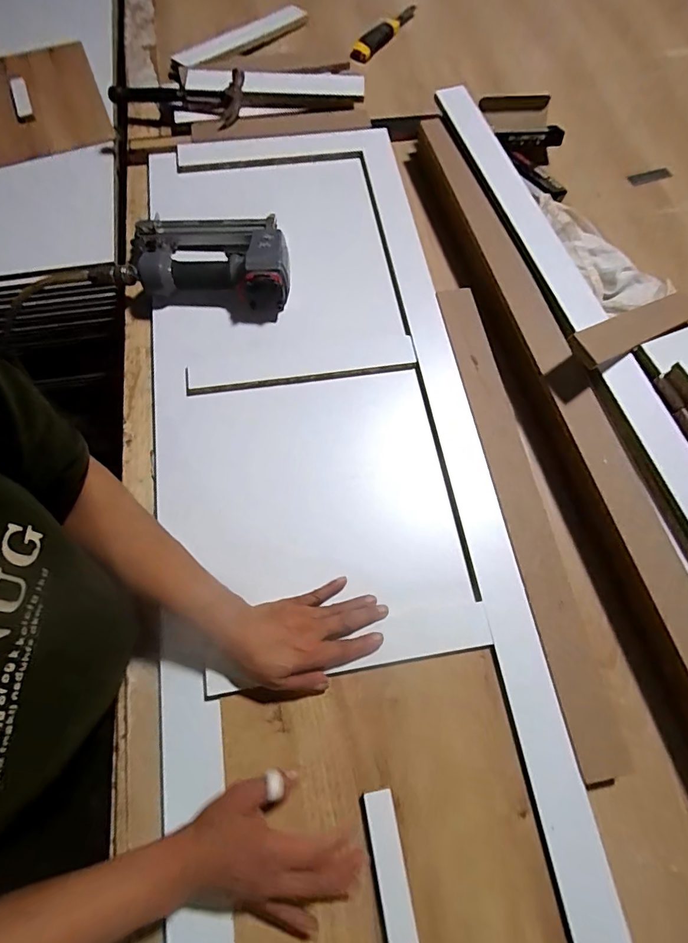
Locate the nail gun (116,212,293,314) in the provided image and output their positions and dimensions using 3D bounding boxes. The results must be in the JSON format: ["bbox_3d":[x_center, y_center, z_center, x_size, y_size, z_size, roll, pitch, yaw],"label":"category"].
[{"bbox_3d":[-0.193,-0.305,0.626,0.240,0.072,0.137,7,69,1],"label":"nail gun"}]

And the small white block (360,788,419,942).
[{"bbox_3d":[0.041,0.358,0.401,0.029,0.014,0.117,-10,69,-6],"label":"small white block"}]

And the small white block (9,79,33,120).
[{"bbox_3d":[-0.623,-0.720,0.854,0.030,0.015,0.097,-19,70,-10],"label":"small white block"}]

